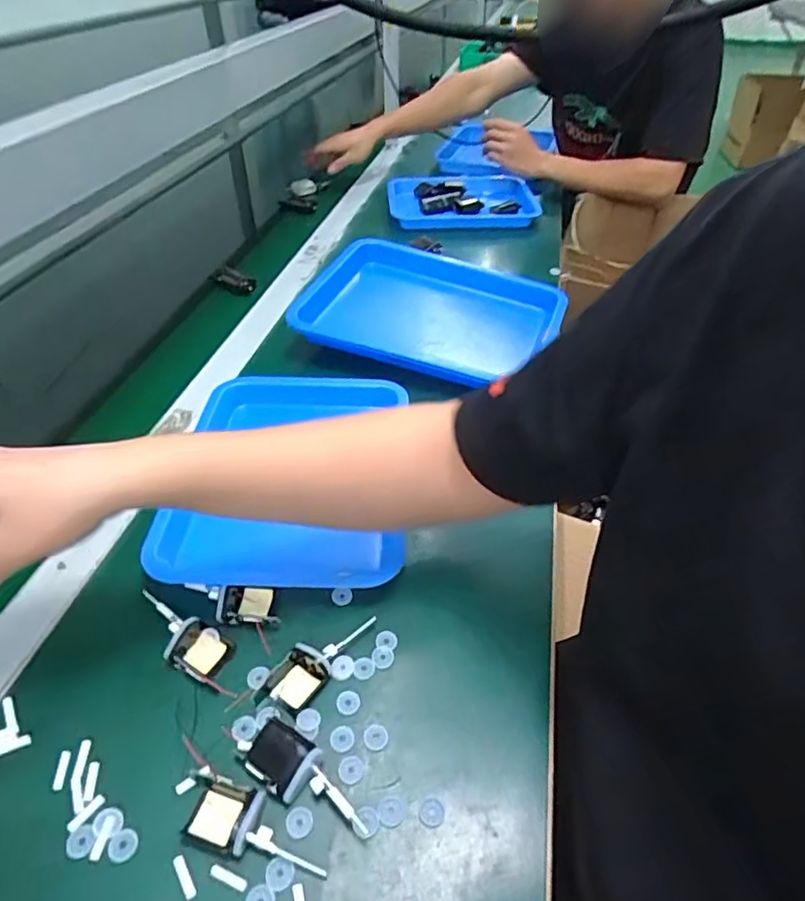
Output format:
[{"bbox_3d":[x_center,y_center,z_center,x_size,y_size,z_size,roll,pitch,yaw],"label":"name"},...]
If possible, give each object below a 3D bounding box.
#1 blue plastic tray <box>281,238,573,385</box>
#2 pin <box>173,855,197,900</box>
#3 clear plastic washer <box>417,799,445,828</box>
[{"bbox_3d":[0.040,-0.199,0.788,0.336,0.046,0.276,17,45,17],"label":"blue plastic tray"},{"bbox_3d":[-0.132,0.257,0.343,0.007,0.004,0.025,-26,50,-28],"label":"pin"},{"bbox_3d":[0.019,0.237,0.371,0.016,0.004,0.016,2,43,-2],"label":"clear plastic washer"}]

